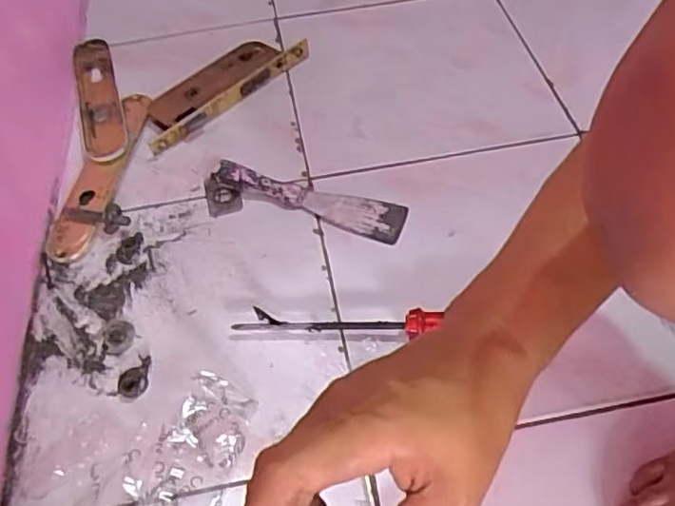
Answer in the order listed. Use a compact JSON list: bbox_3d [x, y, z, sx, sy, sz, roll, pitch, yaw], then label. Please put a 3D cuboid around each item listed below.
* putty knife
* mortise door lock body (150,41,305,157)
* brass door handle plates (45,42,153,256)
[{"bbox_3d":[-0.027,-0.061,0.623,0.197,0.019,0.043,18,57,15],"label":"putty knife"},{"bbox_3d":[-0.139,-0.198,0.723,0.075,0.020,0.220,38,64,26],"label":"mortise door lock body"},{"bbox_3d":[-0.263,-0.143,0.695,0.094,0.022,0.337,-9,54,-4],"label":"brass door handle plates"}]

